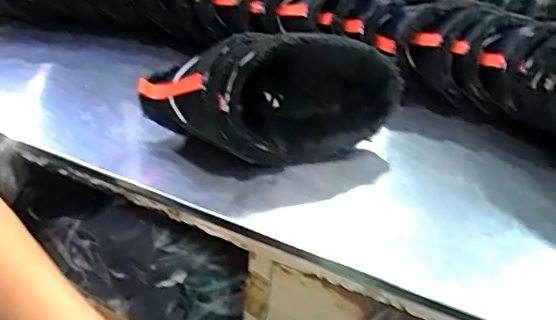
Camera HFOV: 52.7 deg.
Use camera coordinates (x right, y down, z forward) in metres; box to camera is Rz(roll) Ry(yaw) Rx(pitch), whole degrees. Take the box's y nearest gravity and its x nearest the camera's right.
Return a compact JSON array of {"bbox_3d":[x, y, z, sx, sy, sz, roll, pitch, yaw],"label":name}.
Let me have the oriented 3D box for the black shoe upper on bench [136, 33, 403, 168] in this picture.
[{"bbox_3d":[0.001,-0.074,0.613,0.271,0.118,0.100,-5,34,-18],"label":"black shoe upper on bench"}]

